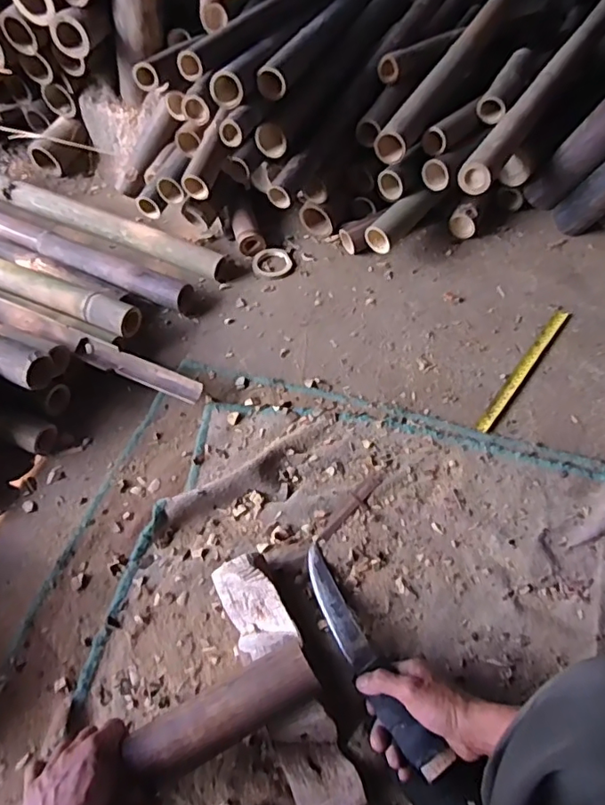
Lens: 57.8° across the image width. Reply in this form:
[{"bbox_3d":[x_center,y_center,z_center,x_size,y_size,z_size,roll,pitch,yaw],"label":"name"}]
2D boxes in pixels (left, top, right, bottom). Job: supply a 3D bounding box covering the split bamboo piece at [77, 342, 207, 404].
[{"bbox_3d":[-0.255,-0.049,0.881,0.210,0.031,0.037,19,62,15],"label":"split bamboo piece"}]

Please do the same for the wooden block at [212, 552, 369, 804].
[{"bbox_3d":[-0.022,0.328,0.650,0.072,0.052,0.297,-23,59,-11],"label":"wooden block"}]

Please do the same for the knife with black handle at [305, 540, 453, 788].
[{"bbox_3d":[0.069,0.291,0.648,0.039,0.027,0.285,-26,43,-11],"label":"knife with black handle"}]

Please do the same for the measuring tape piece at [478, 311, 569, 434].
[{"bbox_3d":[0.368,-0.058,0.908,0.024,0.004,0.295,26,62,33],"label":"measuring tape piece"}]

